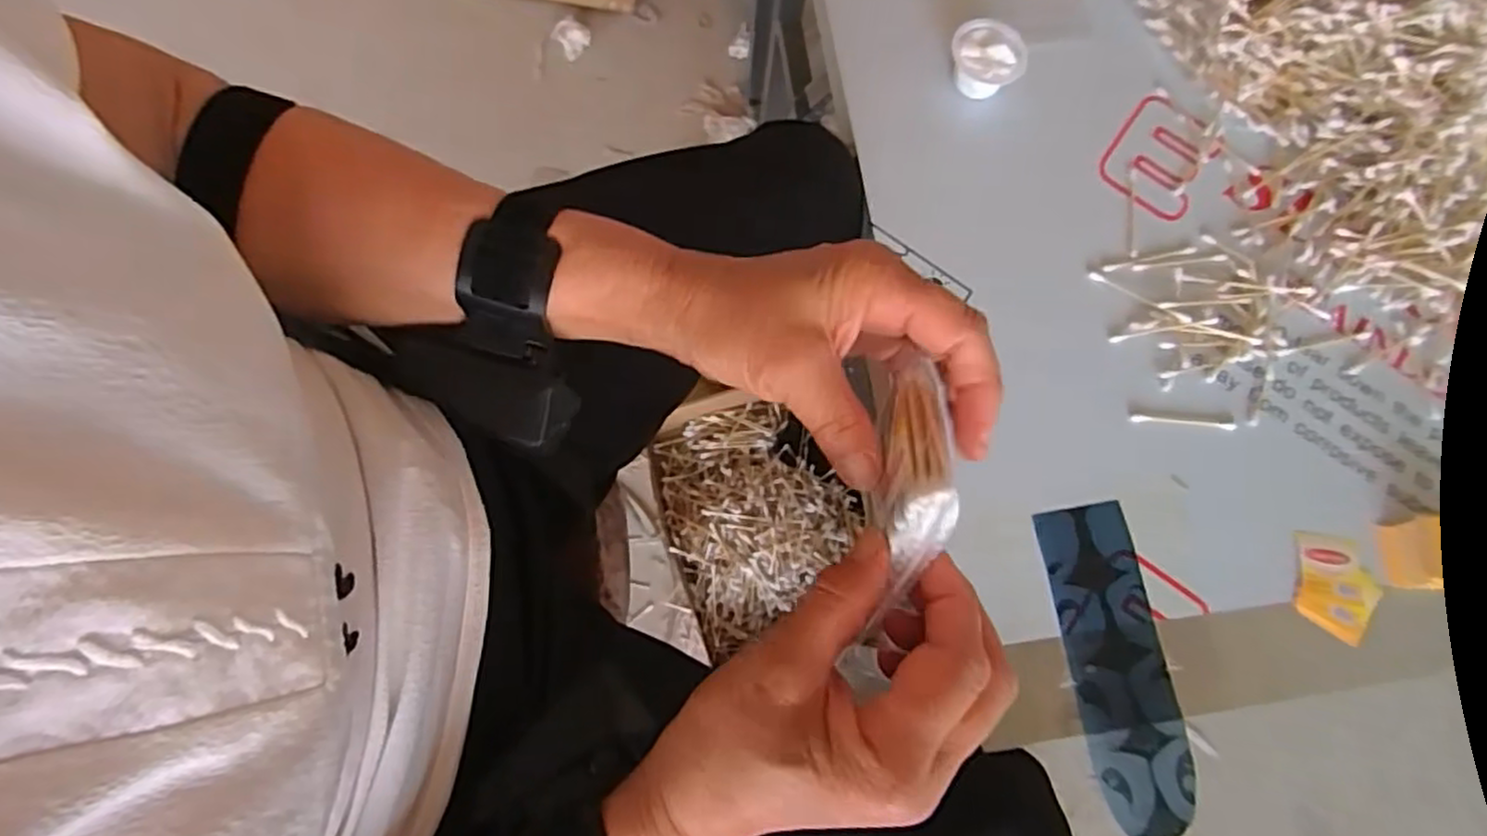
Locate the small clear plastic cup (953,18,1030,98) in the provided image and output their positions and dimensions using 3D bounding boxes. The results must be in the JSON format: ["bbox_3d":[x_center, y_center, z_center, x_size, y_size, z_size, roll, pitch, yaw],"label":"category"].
[{"bbox_3d":[0.176,-0.259,0.533,0.053,0.034,0.049,1,75,-3],"label":"small clear plastic cup"}]

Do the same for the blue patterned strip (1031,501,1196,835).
[{"bbox_3d":[0.229,0.152,0.445,0.061,0.008,0.192,-9,75,-6],"label":"blue patterned strip"}]

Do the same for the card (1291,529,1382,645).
[{"bbox_3d":[0.376,0.107,0.461,0.049,0.005,0.063,15,74,0],"label":"card"}]

